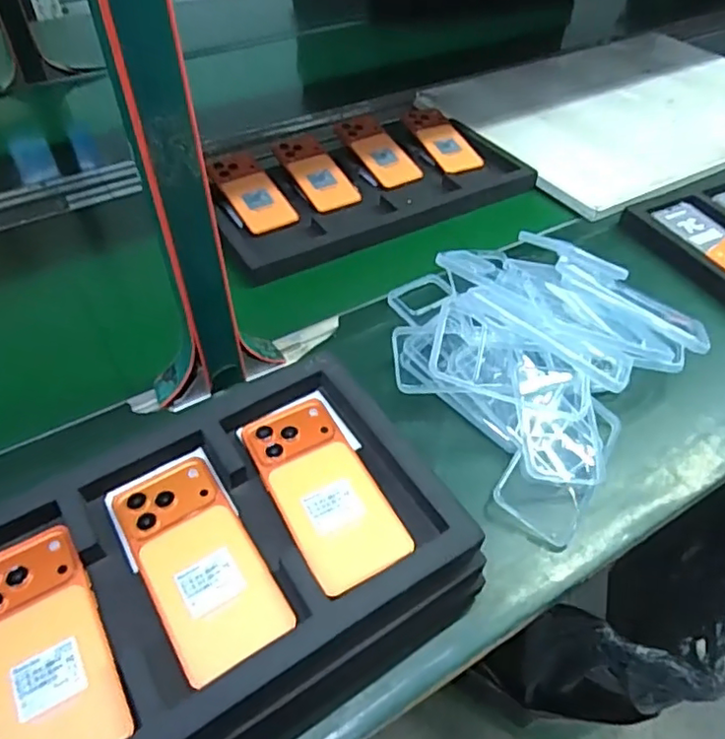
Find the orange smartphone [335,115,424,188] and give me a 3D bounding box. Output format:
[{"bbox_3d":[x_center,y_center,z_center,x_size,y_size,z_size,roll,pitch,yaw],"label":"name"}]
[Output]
[{"bbox_3d":[0.024,-0.350,0.948,0.074,0.010,0.173,-24,61,-19],"label":"orange smartphone"}]

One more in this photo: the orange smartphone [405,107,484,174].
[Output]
[{"bbox_3d":[0.131,-0.382,0.987,0.074,0.007,0.164,-21,62,-17],"label":"orange smartphone"}]

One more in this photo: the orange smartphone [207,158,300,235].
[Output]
[{"bbox_3d":[-0.163,-0.260,0.867,0.075,0.013,0.169,-27,63,-23],"label":"orange smartphone"}]

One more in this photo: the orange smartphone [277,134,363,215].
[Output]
[{"bbox_3d":[-0.069,-0.300,0.904,0.075,0.008,0.169,-23,62,-19],"label":"orange smartphone"}]

